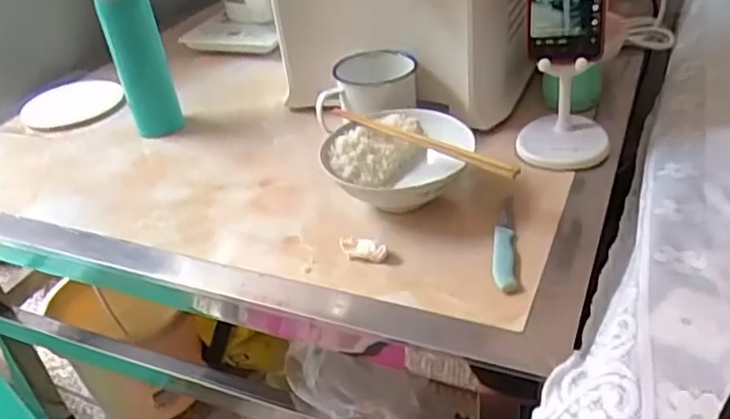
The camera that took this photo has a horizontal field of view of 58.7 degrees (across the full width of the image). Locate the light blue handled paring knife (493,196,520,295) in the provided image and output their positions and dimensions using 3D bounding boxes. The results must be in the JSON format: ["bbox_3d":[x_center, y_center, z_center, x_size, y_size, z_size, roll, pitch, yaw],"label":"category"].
[{"bbox_3d":[0.128,0.027,0.599,0.021,0.013,0.133,1,37,9],"label":"light blue handled paring knife"}]

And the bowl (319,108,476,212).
[{"bbox_3d":[0.029,-0.038,0.658,0.138,0.066,0.133,-4,37,3],"label":"bowl"}]

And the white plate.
[{"bbox_3d":[-0.414,-0.147,0.915,0.126,0.022,0.126,-4,37,3],"label":"white plate"}]

